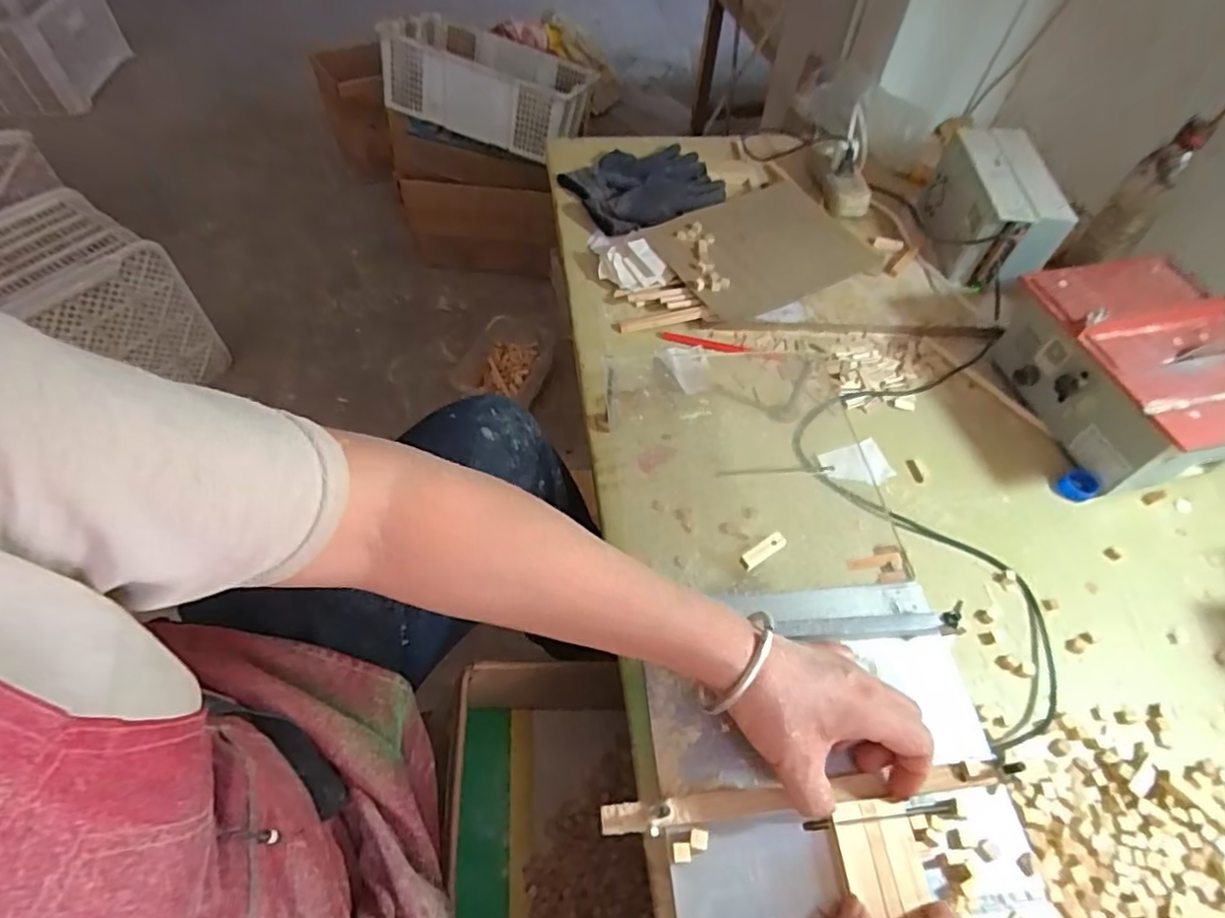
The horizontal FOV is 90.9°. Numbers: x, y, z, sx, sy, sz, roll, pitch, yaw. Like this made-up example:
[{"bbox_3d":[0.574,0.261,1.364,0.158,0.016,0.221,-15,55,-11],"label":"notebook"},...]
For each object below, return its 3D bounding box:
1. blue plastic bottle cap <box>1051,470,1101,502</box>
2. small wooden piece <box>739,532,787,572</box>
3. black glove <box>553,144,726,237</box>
[{"bbox_3d":[0.500,0.029,0.651,0.034,0.020,0.031,2,56,-3],"label":"blue plastic bottle cap"},{"bbox_3d":[0.120,0.074,0.481,0.043,0.010,0.012,-26,60,-20],"label":"small wooden piece"},{"bbox_3d":[0.053,-0.414,0.886,0.224,0.048,0.196,-26,60,-20],"label":"black glove"}]

